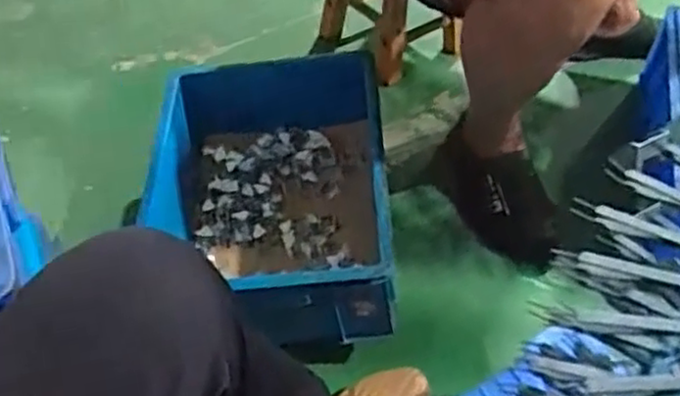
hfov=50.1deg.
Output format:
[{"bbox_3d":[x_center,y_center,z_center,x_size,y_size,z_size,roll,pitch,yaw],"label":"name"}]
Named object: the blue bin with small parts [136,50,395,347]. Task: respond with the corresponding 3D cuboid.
[{"bbox_3d":[-0.098,0.005,0.991,0.323,0.191,0.401,-2,47,-4],"label":"blue bin with small parts"}]

